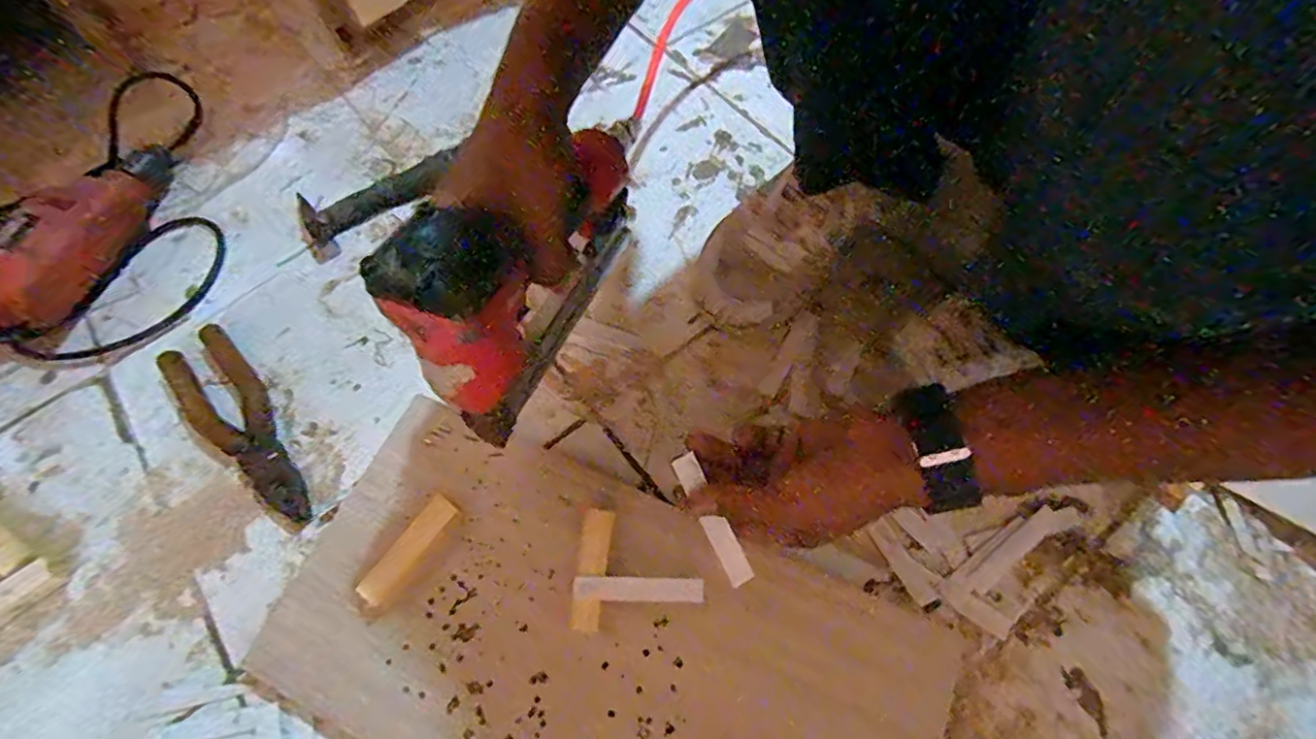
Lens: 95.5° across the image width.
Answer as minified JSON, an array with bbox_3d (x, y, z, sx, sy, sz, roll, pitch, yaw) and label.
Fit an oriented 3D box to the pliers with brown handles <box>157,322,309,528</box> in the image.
[{"bbox_3d":[-0.331,0.043,0.472,0.055,0.017,0.195,-40,70,-15],"label":"pliers with brown handles"}]

